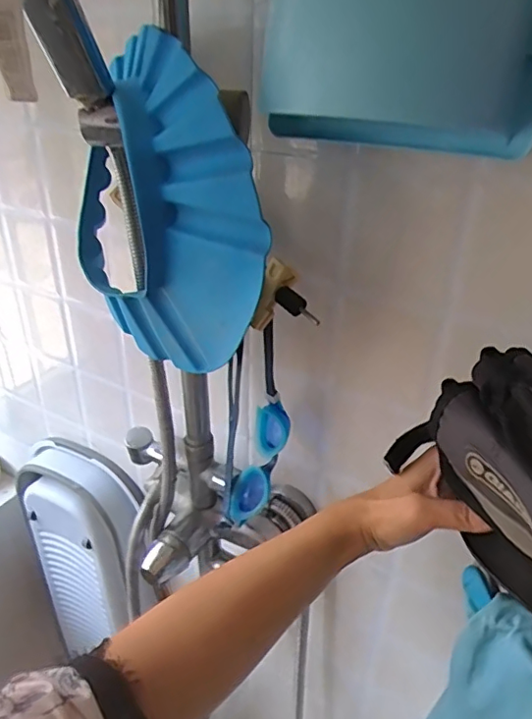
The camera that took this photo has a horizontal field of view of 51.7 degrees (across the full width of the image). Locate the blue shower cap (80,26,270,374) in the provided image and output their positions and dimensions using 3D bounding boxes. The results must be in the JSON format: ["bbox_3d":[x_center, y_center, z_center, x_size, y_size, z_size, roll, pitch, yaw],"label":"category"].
[{"bbox_3d":[-0.084,-0.097,0.408,0.065,0.223,0.209,-20,38,-27],"label":"blue shower cap"}]

